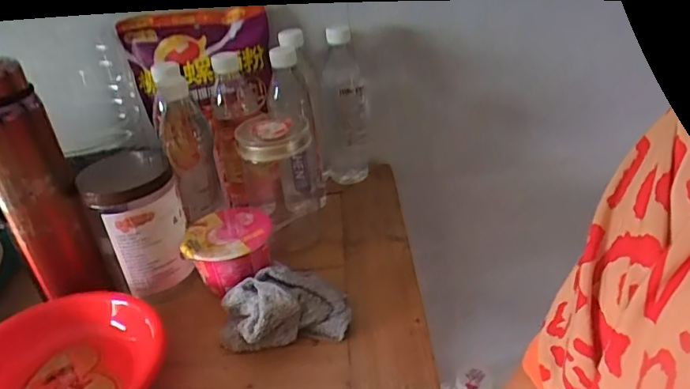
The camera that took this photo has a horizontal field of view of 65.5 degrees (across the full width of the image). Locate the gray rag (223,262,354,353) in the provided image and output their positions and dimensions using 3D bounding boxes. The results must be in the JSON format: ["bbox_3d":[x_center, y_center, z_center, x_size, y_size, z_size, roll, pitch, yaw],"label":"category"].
[{"bbox_3d":[-0.064,0.111,0.554,0.131,0.051,0.093,-10,32,-7],"label":"gray rag"}]

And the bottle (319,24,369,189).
[{"bbox_3d":[-0.003,-0.126,0.765,0.066,0.226,0.078,-4,31,2],"label":"bottle"}]

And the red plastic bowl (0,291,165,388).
[{"bbox_3d":[-0.255,0.166,0.488,0.161,0.063,0.191,13,36,27],"label":"red plastic bowl"}]

